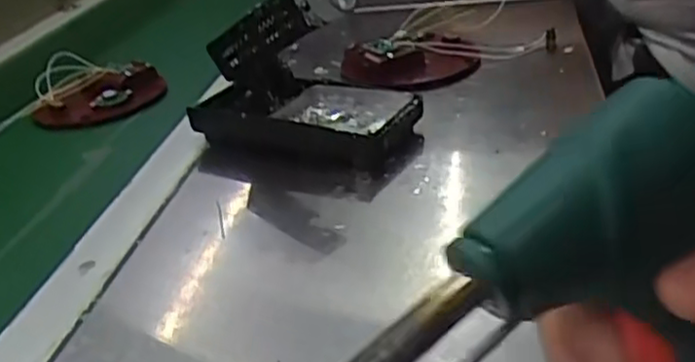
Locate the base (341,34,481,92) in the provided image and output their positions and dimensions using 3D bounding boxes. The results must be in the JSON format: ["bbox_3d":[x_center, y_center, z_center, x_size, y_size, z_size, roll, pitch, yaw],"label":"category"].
[{"bbox_3d":[0.059,-0.106,0.620,0.112,0.023,0.096,-18,30,-20],"label":"base"}]

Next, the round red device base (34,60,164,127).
[{"bbox_3d":[-0.225,-0.079,0.652,0.114,0.020,0.083,-16,29,-16],"label":"round red device base"}]

